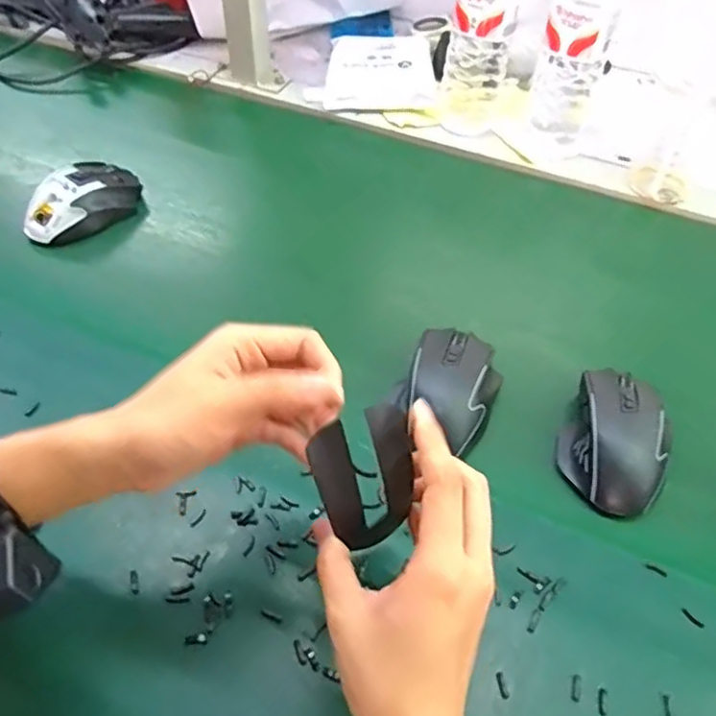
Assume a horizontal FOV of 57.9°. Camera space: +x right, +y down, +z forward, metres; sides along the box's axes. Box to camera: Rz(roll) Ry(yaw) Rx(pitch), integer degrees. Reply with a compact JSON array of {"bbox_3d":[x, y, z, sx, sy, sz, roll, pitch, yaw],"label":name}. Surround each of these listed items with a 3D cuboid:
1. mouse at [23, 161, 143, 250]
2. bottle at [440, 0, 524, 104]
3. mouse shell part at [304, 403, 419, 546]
[{"bbox_3d":[-0.265,-0.151,0.625,0.060,0.034,0.116,36,57,25],"label":"mouse"},{"bbox_3d":[0.136,-0.353,0.669,0.063,0.183,0.075,-22,54,-20],"label":"bottle"},{"bbox_3d":[0.006,0.062,0.323,0.050,0.075,0.007,-25,30,-16],"label":"mouse shell part"}]

